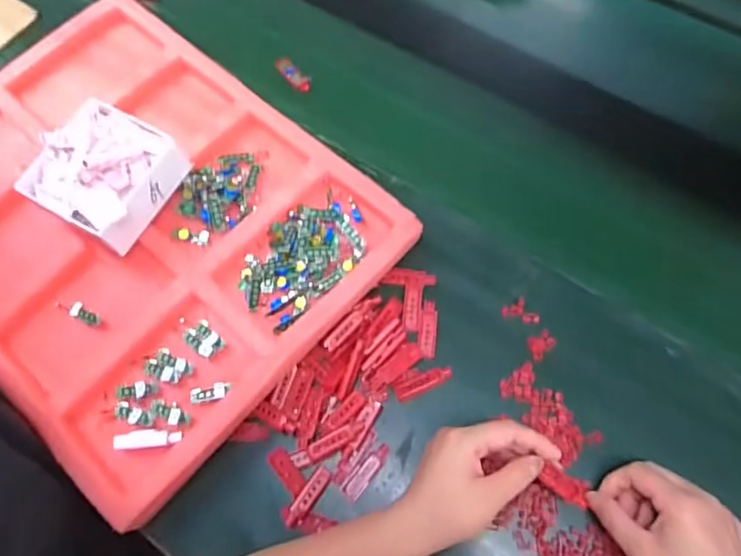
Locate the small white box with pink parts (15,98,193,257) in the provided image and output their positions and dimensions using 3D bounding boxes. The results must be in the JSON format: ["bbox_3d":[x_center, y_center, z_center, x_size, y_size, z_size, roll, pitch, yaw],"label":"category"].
[{"bbox_3d":[-0.243,-0.097,0.517,0.108,0.074,0.111,26,71,13],"label":"small white box with pink parts"}]

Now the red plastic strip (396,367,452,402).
[{"bbox_3d":[0.048,0.095,0.512,0.055,0.007,0.015,-24,69,-7],"label":"red plastic strip"}]

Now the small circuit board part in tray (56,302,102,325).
[{"bbox_3d":[-0.270,0.030,0.520,0.048,0.005,0.013,28,72,13],"label":"small circuit board part in tray"}]

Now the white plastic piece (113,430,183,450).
[{"bbox_3d":[-0.185,0.134,0.467,0.057,0.006,0.014,-3,68,2],"label":"white plastic piece"}]

